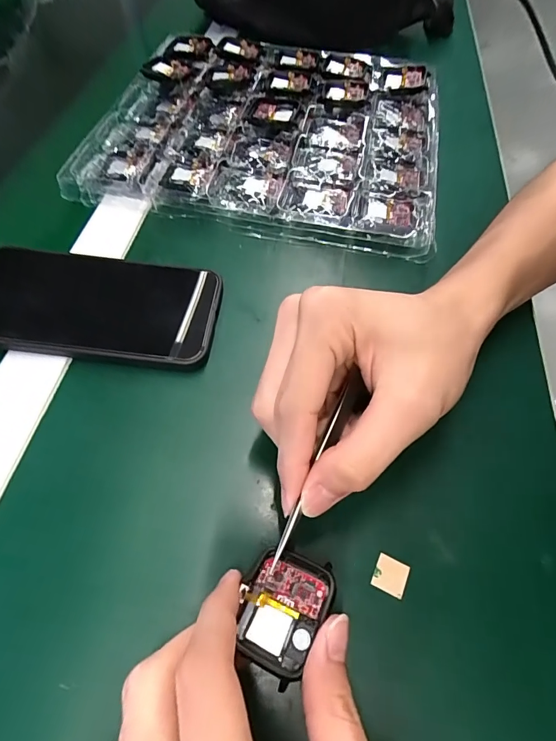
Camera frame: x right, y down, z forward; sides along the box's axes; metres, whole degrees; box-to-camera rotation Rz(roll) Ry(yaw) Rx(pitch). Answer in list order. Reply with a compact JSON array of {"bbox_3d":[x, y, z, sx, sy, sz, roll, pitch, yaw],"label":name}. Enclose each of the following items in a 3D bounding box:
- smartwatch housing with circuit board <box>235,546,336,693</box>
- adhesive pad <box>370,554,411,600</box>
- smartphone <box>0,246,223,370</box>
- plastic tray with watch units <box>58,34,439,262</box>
[{"bbox_3d":[0.002,0.100,0.170,0.035,0.011,0.044,23,62,10],"label":"smartwatch housing with circuit board"},{"bbox_3d":[0.055,0.099,0.193,0.015,0.004,0.015,23,62,10],"label":"adhesive pad"},{"bbox_3d":[-0.119,-0.044,0.260,0.154,0.014,0.078,5,59,2],"label":"smartphone"},{"bbox_3d":[-0.006,-0.223,0.362,0.299,0.024,0.262,13,60,4],"label":"plastic tray with watch units"}]

